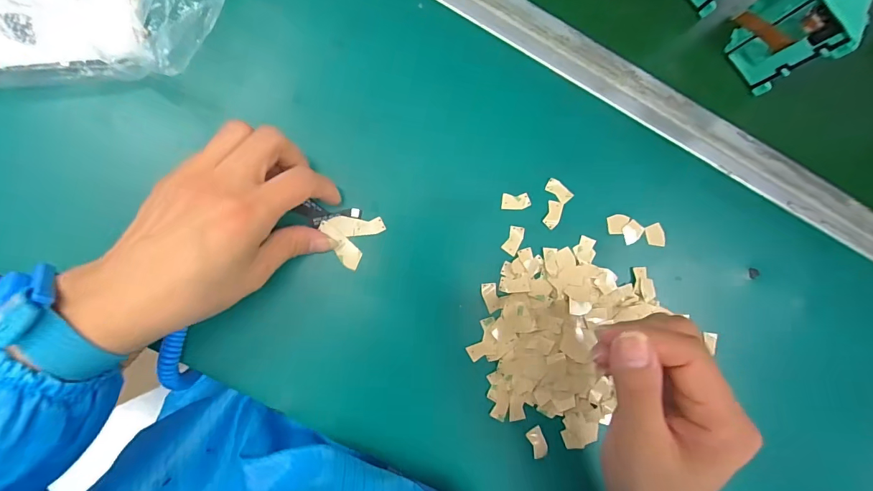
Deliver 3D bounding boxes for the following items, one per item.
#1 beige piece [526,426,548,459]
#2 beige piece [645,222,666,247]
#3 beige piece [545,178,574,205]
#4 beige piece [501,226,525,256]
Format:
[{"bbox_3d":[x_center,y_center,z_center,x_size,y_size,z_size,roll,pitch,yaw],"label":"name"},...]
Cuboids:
[{"bbox_3d":[0.071,0.137,0.282,0.011,0.004,0.020,-19,89,-8],"label":"beige piece"},{"bbox_3d":[0.162,-0.007,0.301,0.014,0.005,0.017,-11,88,-8],"label":"beige piece"},{"bbox_3d":[0.088,-0.039,0.294,0.020,0.006,0.010,40,82,-3],"label":"beige piece"},{"bbox_3d":[0.055,-0.004,0.289,0.011,0.005,0.020,25,83,-5],"label":"beige piece"}]

